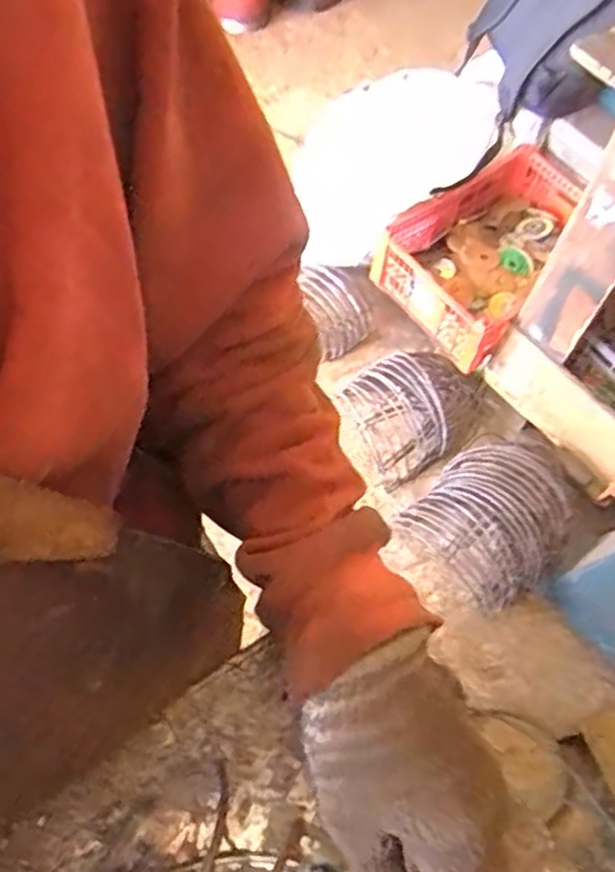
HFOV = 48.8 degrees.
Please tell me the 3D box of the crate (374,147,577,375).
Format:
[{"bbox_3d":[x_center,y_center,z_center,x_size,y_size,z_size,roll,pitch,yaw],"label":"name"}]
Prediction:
[{"bbox_3d":[0.387,-0.393,1.484,0.426,0.207,0.314,-40,71,-19],"label":"crate"}]

